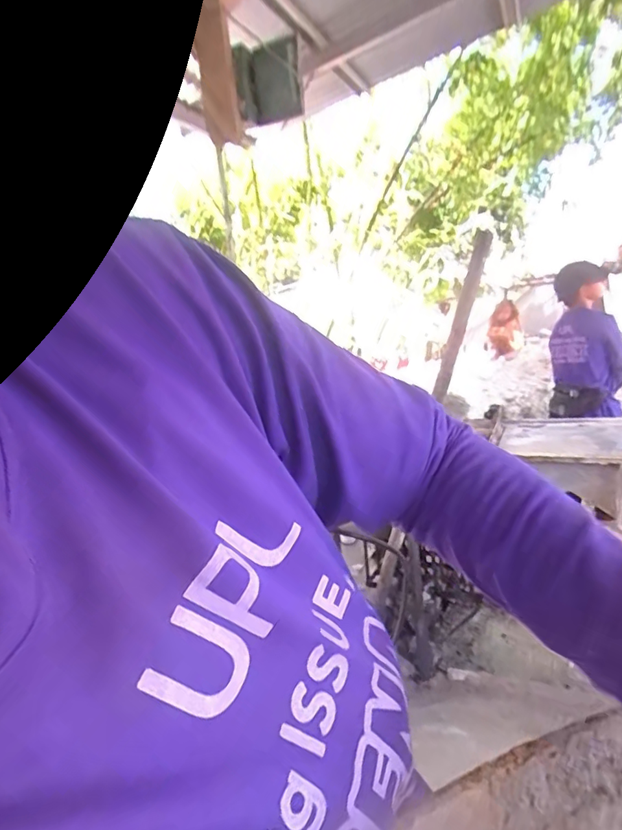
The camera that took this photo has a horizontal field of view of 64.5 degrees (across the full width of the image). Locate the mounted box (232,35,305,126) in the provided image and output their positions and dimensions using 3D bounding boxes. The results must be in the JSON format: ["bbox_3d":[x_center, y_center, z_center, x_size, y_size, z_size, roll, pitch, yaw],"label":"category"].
[{"bbox_3d":[-0.108,-0.831,1.236,0.161,0.166,0.053,2,32,18],"label":"mounted box"}]

